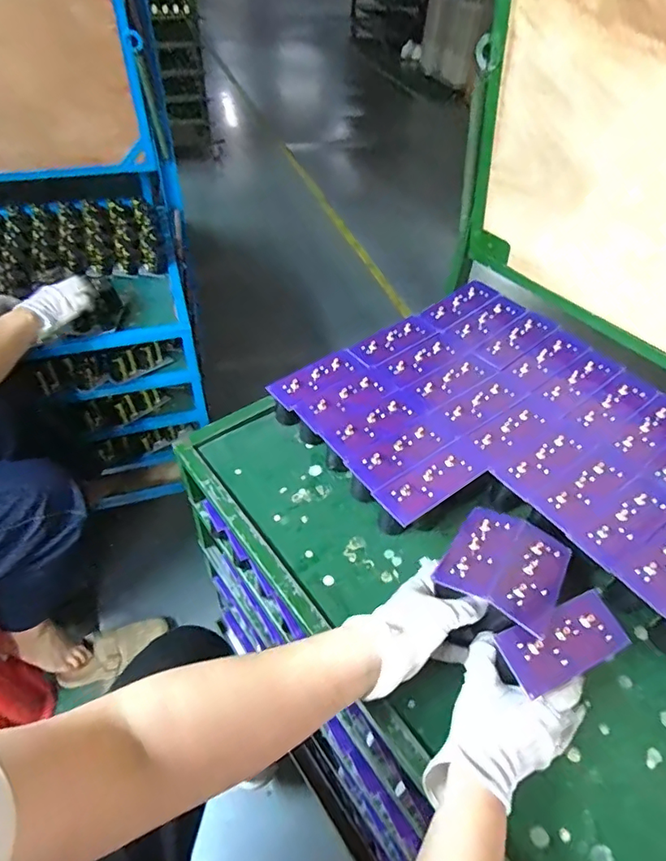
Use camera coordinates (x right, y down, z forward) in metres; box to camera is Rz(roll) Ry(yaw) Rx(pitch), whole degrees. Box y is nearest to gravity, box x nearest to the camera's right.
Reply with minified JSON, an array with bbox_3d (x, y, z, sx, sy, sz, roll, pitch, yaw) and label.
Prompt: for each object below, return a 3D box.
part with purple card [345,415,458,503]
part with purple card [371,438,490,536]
[{"bbox_3d":[0.082,0.039,0.634,0.141,0.055,0.055,-27,54,-25],"label":"part with purple card"},{"bbox_3d":[0.113,0.072,0.604,0.135,0.052,0.053,-27,54,-26],"label":"part with purple card"}]

